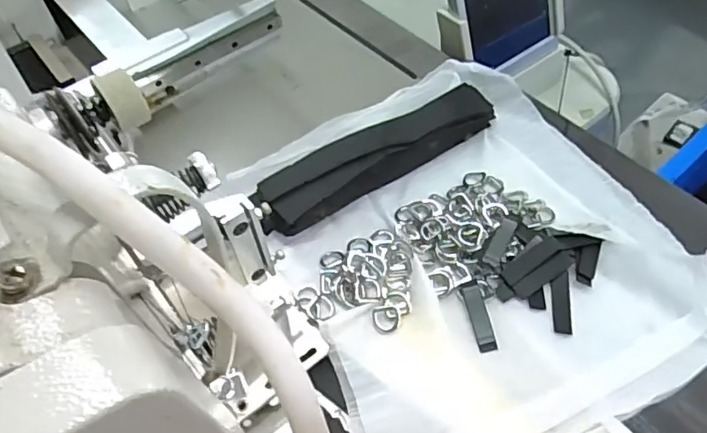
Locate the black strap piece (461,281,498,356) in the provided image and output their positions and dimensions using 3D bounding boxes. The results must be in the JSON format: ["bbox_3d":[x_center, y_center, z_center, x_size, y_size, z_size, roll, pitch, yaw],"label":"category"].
[{"bbox_3d":[0.086,0.067,0.383,0.012,0.008,0.049,-9,53,-6],"label":"black strap piece"}]

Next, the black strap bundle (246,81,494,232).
[{"bbox_3d":[0.018,-0.052,0.462,0.209,0.034,0.048,-29,57,-19],"label":"black strap bundle"}]

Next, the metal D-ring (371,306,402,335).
[{"bbox_3d":[0.023,0.070,0.386,0.020,0.004,0.021,-1,53,1],"label":"metal D-ring"}]

